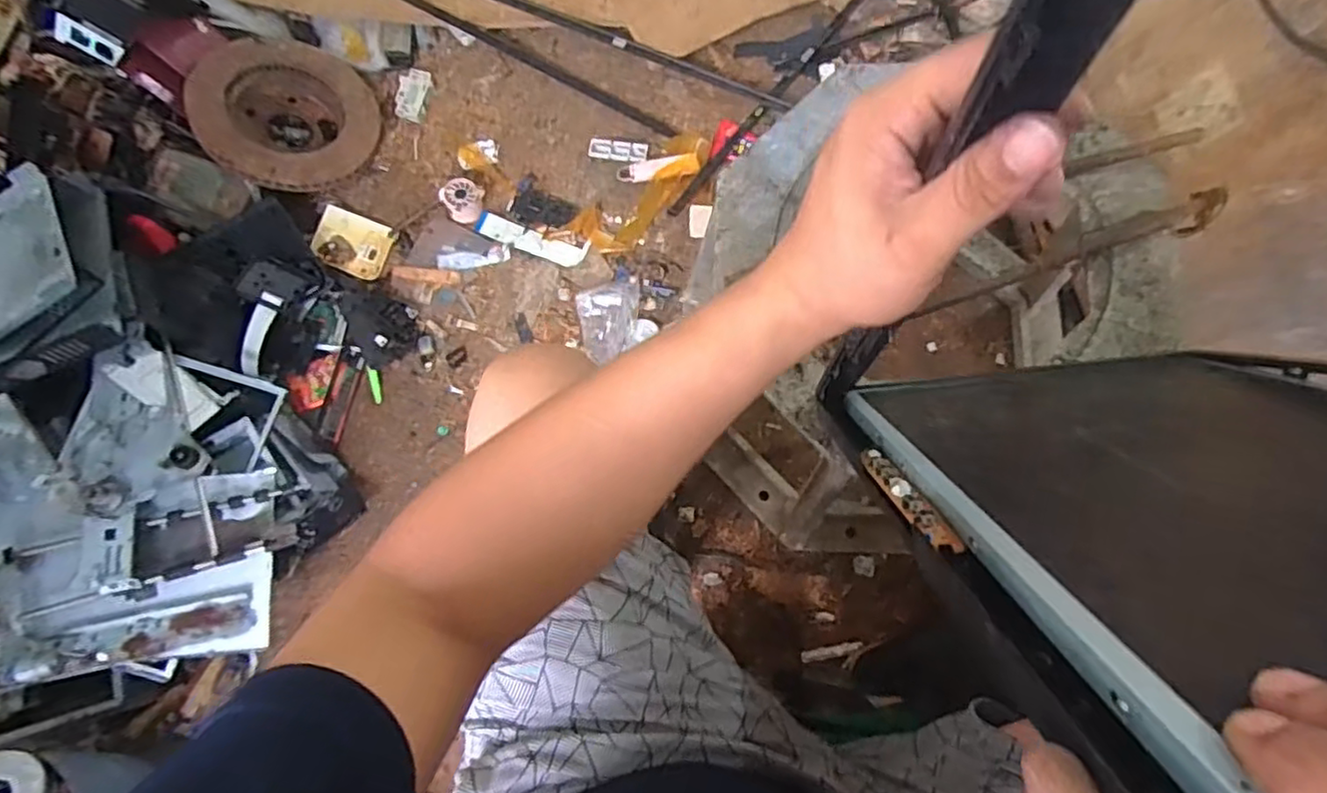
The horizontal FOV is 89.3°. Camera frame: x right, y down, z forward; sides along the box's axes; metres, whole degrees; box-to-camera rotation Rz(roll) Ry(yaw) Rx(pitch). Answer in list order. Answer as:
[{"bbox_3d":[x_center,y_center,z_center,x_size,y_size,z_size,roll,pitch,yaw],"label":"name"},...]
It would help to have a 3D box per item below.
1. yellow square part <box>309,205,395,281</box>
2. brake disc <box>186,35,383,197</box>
[{"bbox_3d":[-0.469,-0.232,1.015,0.103,0.010,0.089,20,80,-15],"label":"yellow square part"},{"bbox_3d":[-0.568,-0.418,1.016,0.247,0.070,0.247,8,71,-24],"label":"brake disc"}]

